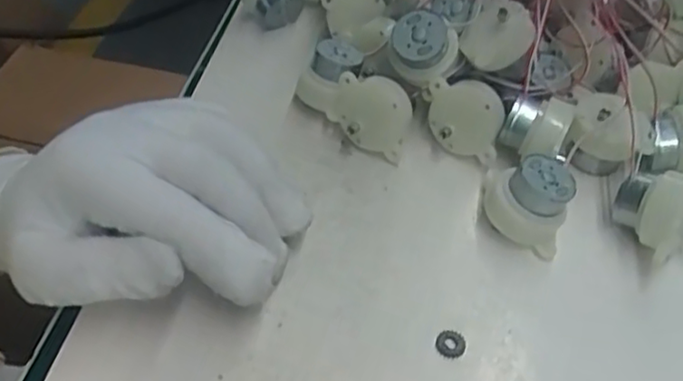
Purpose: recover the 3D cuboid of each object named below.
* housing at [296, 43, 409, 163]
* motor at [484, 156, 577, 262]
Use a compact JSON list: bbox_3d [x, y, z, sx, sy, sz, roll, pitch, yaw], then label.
[{"bbox_3d":[0.007,-0.041,0.308,0.026,0.036,0.058,-34,57,-26],"label":"housing"},{"bbox_3d":[0.076,0.003,0.272,0.038,0.031,0.029,20,52,16],"label":"motor"}]

